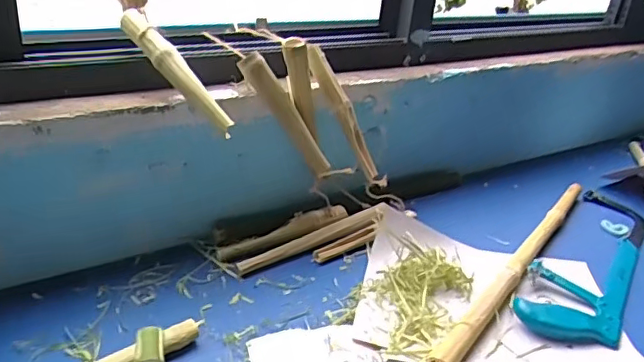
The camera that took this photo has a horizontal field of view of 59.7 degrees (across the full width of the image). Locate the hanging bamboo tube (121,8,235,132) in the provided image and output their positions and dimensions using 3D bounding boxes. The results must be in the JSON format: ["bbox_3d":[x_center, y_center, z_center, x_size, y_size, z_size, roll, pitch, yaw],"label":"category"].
[{"bbox_3d":[-0.161,-0.120,0.620,0.182,0.034,0.021,47,41,12],"label":"hanging bamboo tube"}]

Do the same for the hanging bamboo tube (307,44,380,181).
[{"bbox_3d":[0.027,-0.085,0.707,0.021,0.181,0.026,-21,10,38],"label":"hanging bamboo tube"}]

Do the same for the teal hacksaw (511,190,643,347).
[{"bbox_3d":[0.365,0.095,0.754,0.112,0.018,0.410,22,32,27],"label":"teal hacksaw"}]

